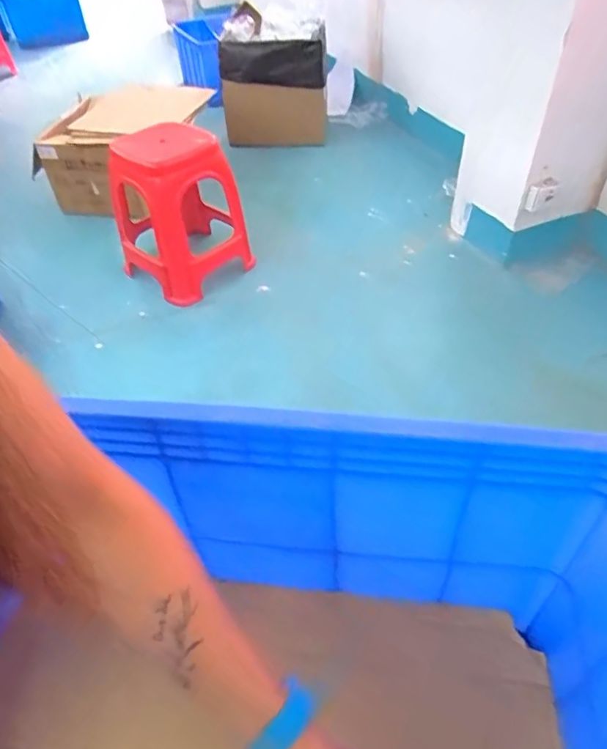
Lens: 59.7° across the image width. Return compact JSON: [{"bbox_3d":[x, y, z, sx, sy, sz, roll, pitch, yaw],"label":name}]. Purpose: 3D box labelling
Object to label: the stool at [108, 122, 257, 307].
[{"bbox_3d":[-0.450,-0.588,1.837,0.360,0.489,0.439,-34,52,-26],"label":"stool"}]

